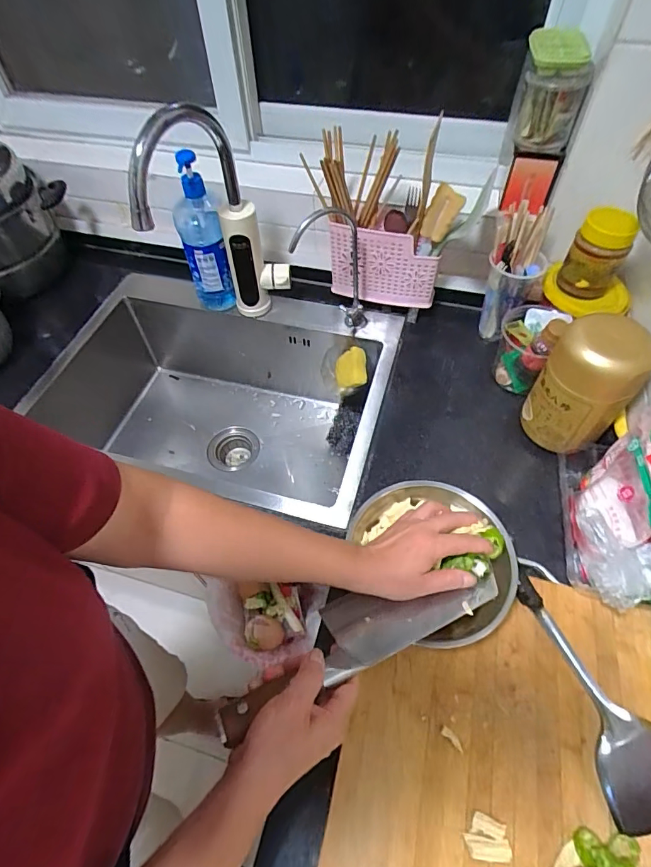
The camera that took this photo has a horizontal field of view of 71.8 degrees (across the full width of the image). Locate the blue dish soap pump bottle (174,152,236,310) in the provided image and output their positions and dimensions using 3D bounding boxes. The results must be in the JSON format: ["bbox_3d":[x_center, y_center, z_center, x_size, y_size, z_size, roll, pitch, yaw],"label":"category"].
[{"bbox_3d":[-0.216,-0.342,0.796,0.081,0.249,0.080,-16,56,-8],"label":"blue dish soap pump bottle"}]

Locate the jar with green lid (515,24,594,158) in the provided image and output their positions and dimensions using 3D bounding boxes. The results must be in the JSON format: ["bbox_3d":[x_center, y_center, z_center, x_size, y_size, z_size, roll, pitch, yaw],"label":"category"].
[{"bbox_3d":[0.323,-0.493,0.649,0.082,0.122,0.097,9,56,9],"label":"jar with green lid"}]

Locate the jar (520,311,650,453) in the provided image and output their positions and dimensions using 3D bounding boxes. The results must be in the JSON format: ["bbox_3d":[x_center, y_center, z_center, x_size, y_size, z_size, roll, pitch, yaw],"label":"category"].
[{"bbox_3d":[0.347,-0.062,0.609,0.115,0.178,0.087,29,62,22],"label":"jar"}]

